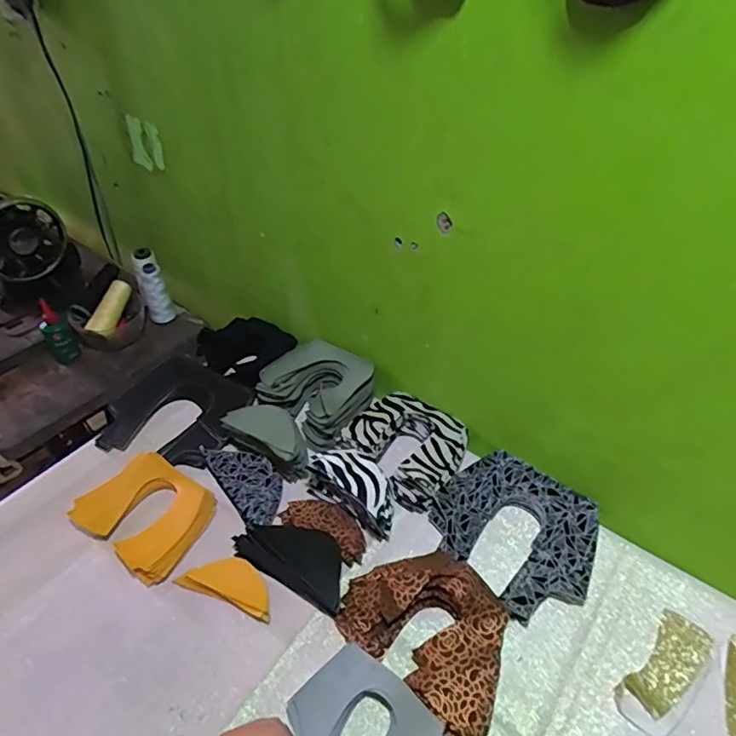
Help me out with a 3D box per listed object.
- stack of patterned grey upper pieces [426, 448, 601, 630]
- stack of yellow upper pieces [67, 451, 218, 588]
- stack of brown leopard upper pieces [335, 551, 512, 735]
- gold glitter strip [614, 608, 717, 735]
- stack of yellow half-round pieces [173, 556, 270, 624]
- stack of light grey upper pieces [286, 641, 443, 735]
[{"bbox_3d":[0.185,0.204,0.678,0.178,0.038,0.193,-33,53,-31],"label":"stack of patterned grey upper pieces"},{"bbox_3d":[-0.285,0.180,0.693,0.166,0.024,0.123,26,49,24],"label":"stack of yellow upper pieces"},{"bbox_3d":[0.071,0.279,0.588,0.191,0.041,0.137,33,52,29],"label":"stack of brown leopard upper pieces"},{"bbox_3d":[0.320,0.323,0.572,0.140,0.010,0.062,-33,53,-31],"label":"gold glitter strip"},{"bbox_3d":[-0.159,0.248,0.631,0.116,0.012,0.050,17,46,16],"label":"stack of yellow half-round pieces"},{"bbox_3d":[-0.003,0.354,0.520,0.142,0.024,0.110,32,51,28],"label":"stack of light grey upper pieces"}]

